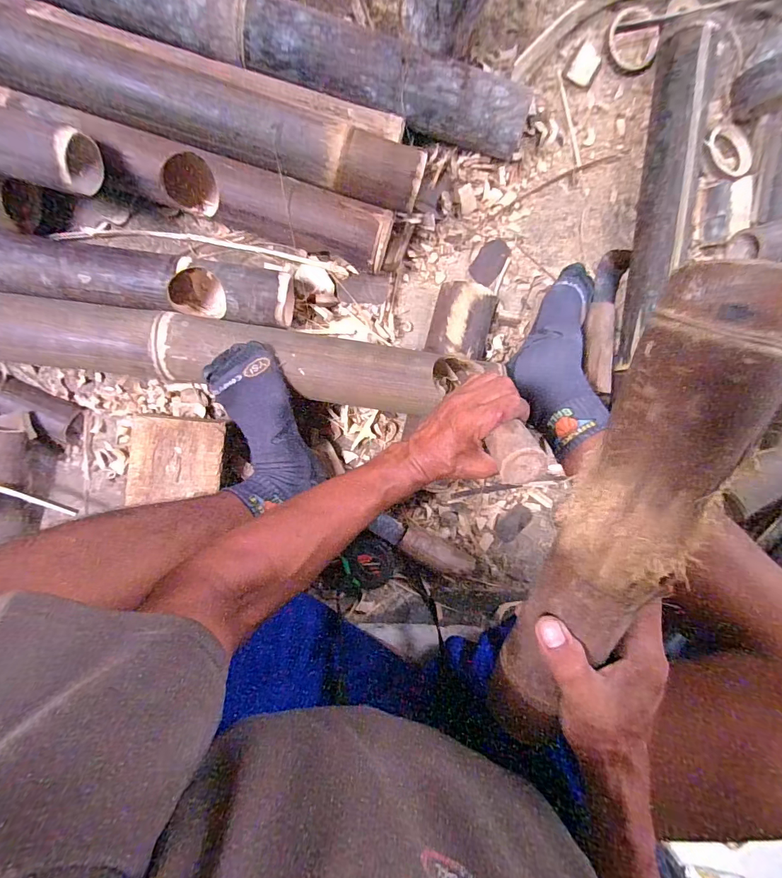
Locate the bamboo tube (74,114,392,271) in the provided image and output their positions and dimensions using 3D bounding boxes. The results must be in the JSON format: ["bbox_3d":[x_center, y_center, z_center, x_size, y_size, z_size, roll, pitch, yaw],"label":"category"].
[{"bbox_3d":[-0.170,-0.283,0.483,0.344,0.066,0.063,13,96,-6],"label":"bamboo tube"}]

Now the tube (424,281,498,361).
[{"bbox_3d":[0.101,-0.158,0.551,0.086,0.051,0.094,13,96,-6],"label":"tube"}]

